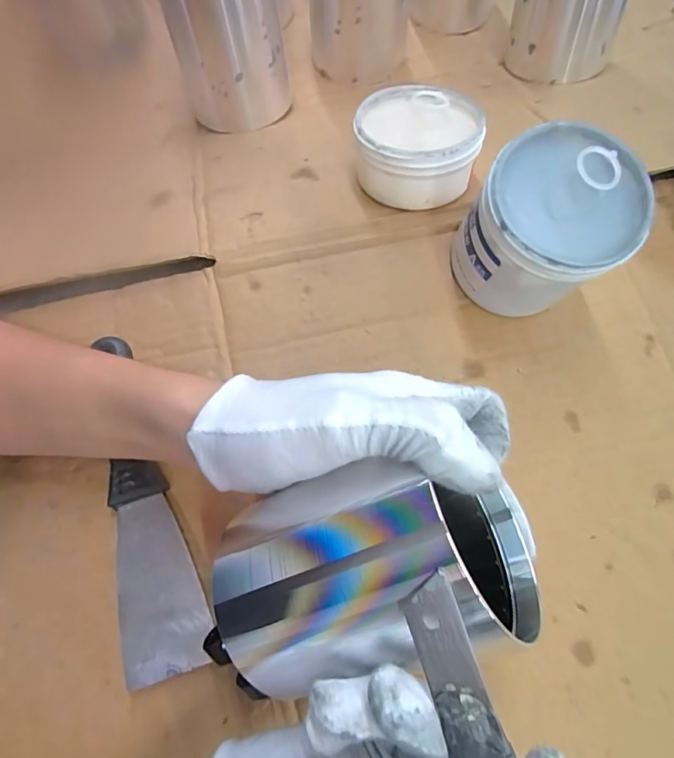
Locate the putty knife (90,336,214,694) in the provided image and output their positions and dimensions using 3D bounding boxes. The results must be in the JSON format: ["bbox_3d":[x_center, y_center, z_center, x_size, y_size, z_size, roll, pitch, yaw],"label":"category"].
[{"bbox_3d":[-0.106,0.065,0.261,0.043,0.014,0.186,-12,74,-5],"label":"putty knife"}]

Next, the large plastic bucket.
[{"bbox_3d":[0.118,-0.084,0.274,0.081,0.087,0.079,0,74,-1],"label":"large plastic bucket"}]

